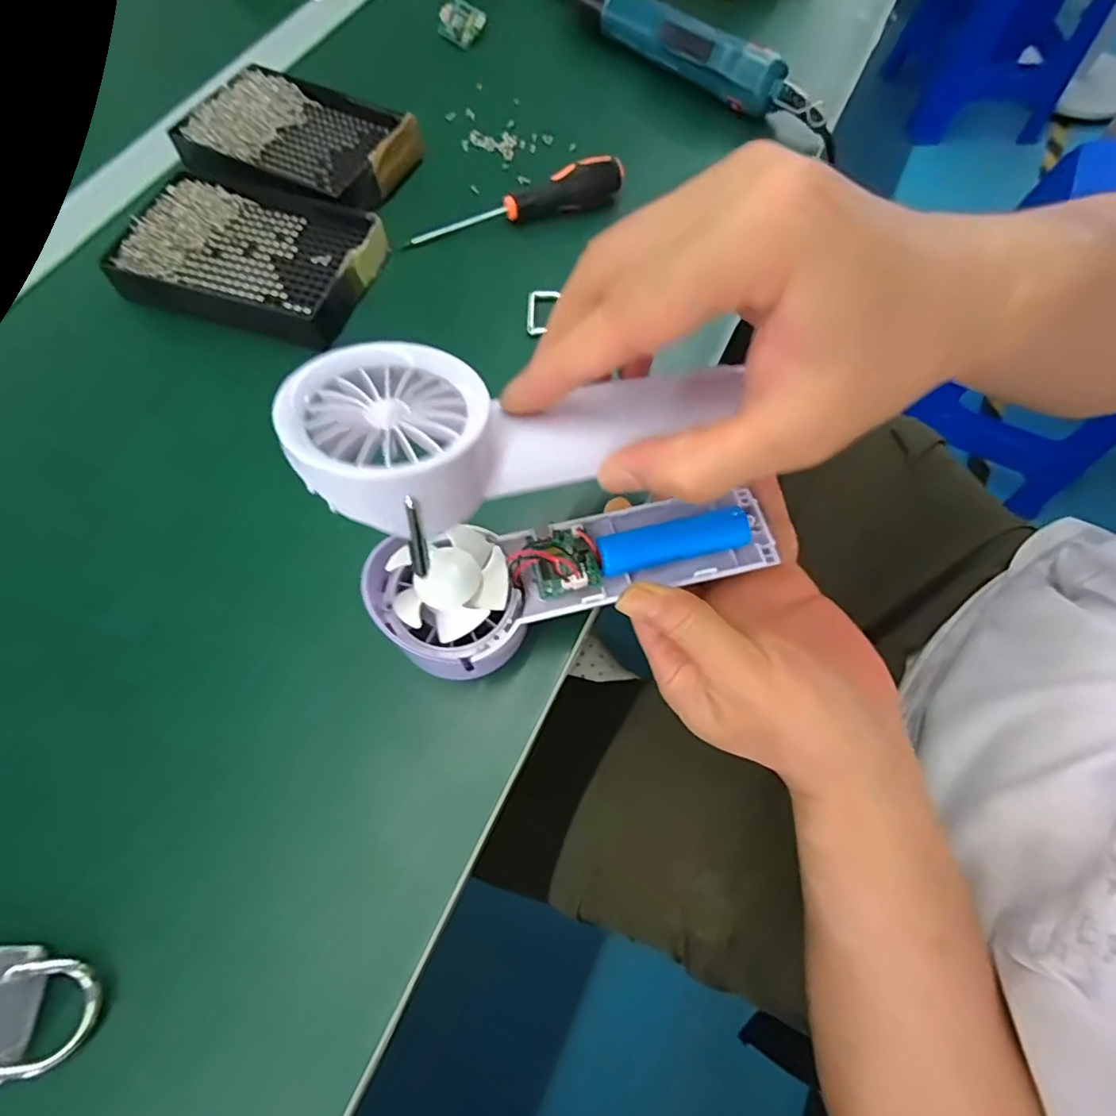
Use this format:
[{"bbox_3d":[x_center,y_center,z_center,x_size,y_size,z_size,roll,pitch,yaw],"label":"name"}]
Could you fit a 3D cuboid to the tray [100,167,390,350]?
[{"bbox_3d":[-0.182,-0.178,0.346,0.138,0.021,0.092,16,68,6],"label":"tray"}]

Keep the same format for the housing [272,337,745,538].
[{"bbox_3d":[-0.008,-0.050,0.200,0.157,0.023,0.065,-11,67,-24],"label":"housing"}]

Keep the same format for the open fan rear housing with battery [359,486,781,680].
[{"bbox_3d":[0.009,0.006,0.251,0.171,0.030,0.055,-14,68,-10],"label":"open fan rear housing with battery"}]

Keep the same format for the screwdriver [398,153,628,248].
[{"bbox_3d":[-0.026,-0.224,0.367,0.141,0.021,0.018,-19,69,-9],"label":"screwdriver"}]

